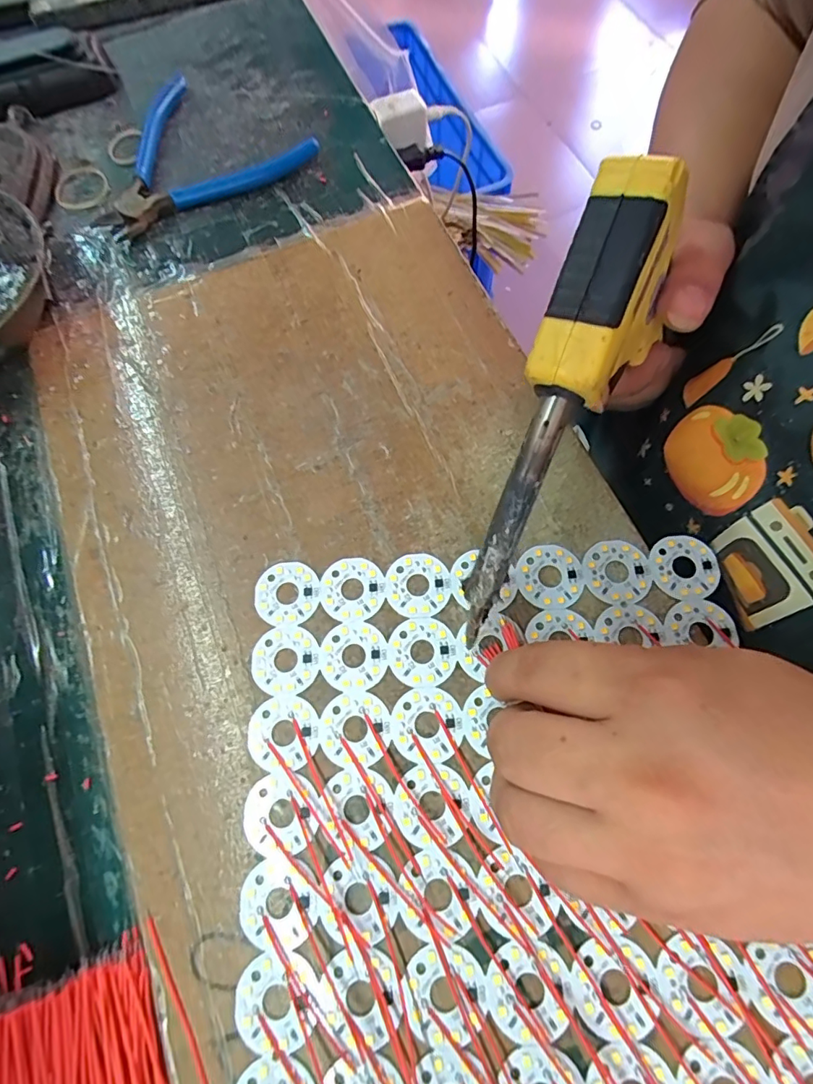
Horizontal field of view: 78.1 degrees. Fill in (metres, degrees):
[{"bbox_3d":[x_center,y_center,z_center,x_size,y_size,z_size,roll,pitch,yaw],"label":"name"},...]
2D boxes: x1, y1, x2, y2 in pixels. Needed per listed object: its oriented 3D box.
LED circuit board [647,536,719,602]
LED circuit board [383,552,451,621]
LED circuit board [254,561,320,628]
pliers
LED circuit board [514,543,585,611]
[{"bbox_3d":[0.127,0.011,0.229,0.029,0.004,0.030,-12,70,-2],"label":"LED circuit board"},{"bbox_3d":[0.005,0.020,0.233,0.031,0.004,0.030,-27,71,-7],"label":"LED circuit board"},{"bbox_3d":[-0.056,0.024,0.234,0.030,0.004,0.030,-25,70,-6],"label":"LED circuit board"},{"bbox_3d":[-0.149,-0.253,0.337,0.129,0.012,0.131,32,74,13],"label":"pliers"},{"bbox_3d":[0.067,0.015,0.231,0.030,0.004,0.030,-26,71,-7],"label":"LED circuit board"}]

